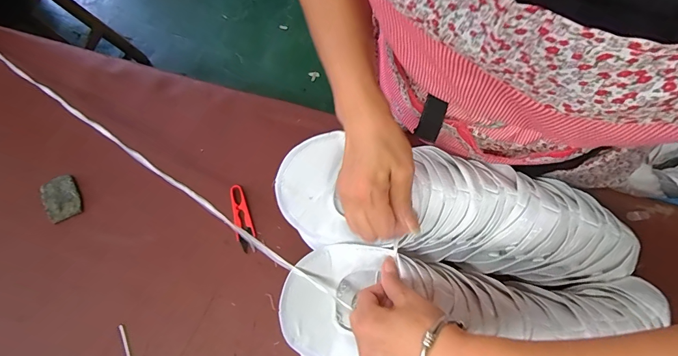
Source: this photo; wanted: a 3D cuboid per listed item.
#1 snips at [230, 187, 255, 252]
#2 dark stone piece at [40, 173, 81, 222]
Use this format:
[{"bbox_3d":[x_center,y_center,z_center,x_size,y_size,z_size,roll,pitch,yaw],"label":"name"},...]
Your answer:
[{"bbox_3d":[-0.143,0.059,0.571,0.026,0.008,0.101,-12,69,-5],"label":"snips"},{"bbox_3d":[-0.413,0.029,0.572,0.045,0.014,0.064,-26,71,-10],"label":"dark stone piece"}]

